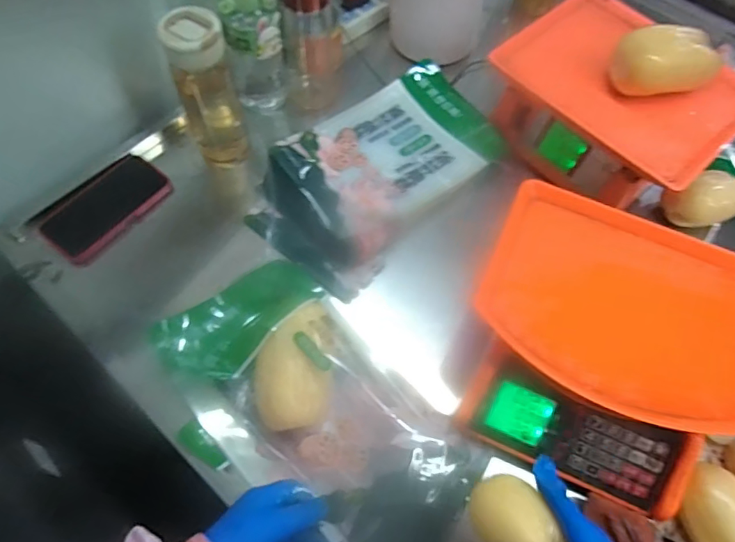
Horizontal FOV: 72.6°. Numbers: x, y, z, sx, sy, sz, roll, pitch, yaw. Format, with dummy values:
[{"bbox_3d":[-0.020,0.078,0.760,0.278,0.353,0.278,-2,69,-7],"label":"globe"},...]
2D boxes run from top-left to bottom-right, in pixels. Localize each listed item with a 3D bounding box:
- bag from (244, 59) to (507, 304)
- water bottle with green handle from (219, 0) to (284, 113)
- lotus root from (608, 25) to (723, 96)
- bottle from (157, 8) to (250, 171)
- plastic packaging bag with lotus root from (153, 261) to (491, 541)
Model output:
[{"bbox_3d":[0.017,-0.146,0.716,0.366,0.052,0.218,-41,70,-20],"label":"bag"},{"bbox_3d":[-0.160,-0.334,0.700,0.086,0.259,0.095,-11,63,-7],"label":"water bottle with green handle"},{"bbox_3d":[0.374,-0.265,0.632,0.123,0.069,0.065,-8,63,-5],"label":"lotus root"},{"bbox_3d":[-0.209,-0.230,0.668,0.070,0.217,0.061,-24,66,-13],"label":"bottle"},{"bbox_3d":[-0.055,0.158,0.524,0.210,0.096,0.364,-39,70,-19],"label":"plastic packaging bag with lotus root"}]

